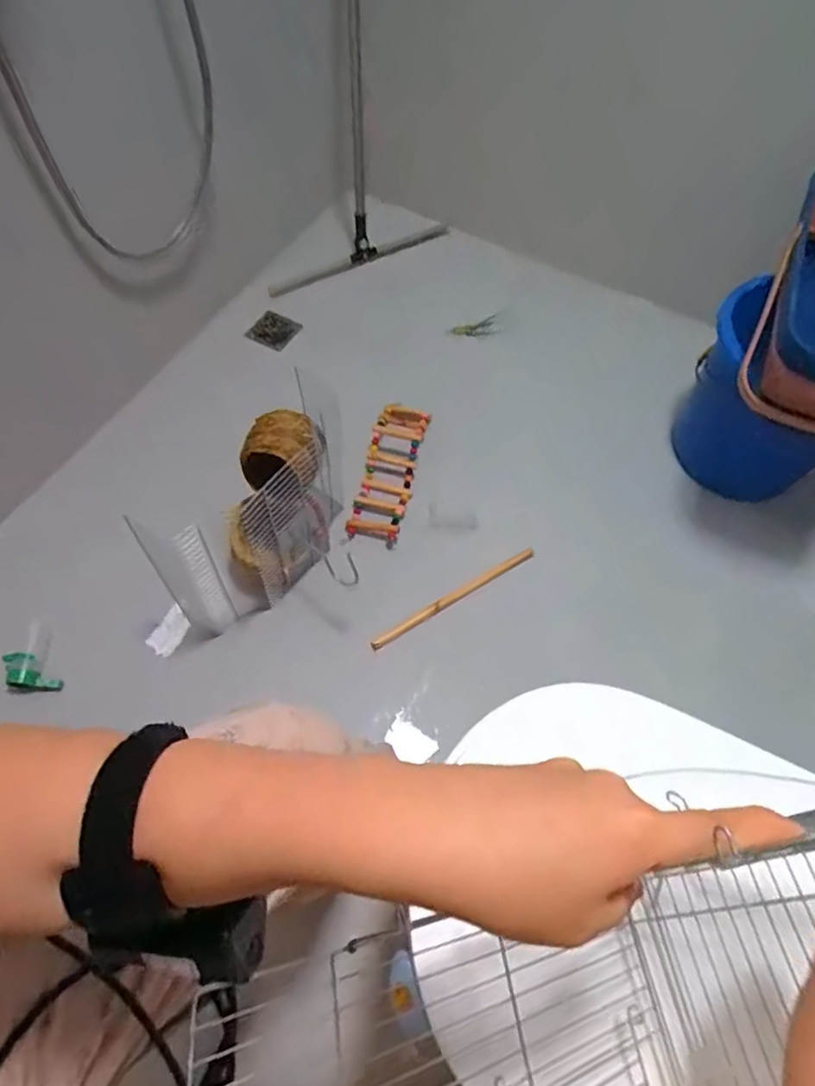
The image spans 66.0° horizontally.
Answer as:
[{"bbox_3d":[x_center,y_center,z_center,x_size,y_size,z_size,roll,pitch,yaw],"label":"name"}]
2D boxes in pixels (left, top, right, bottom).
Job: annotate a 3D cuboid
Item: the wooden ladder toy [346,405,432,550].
[{"bbox_3d":[-0.032,-0.145,1.187,0.096,0.069,0.309,13,61,3],"label":"wooden ladder toy"}]

